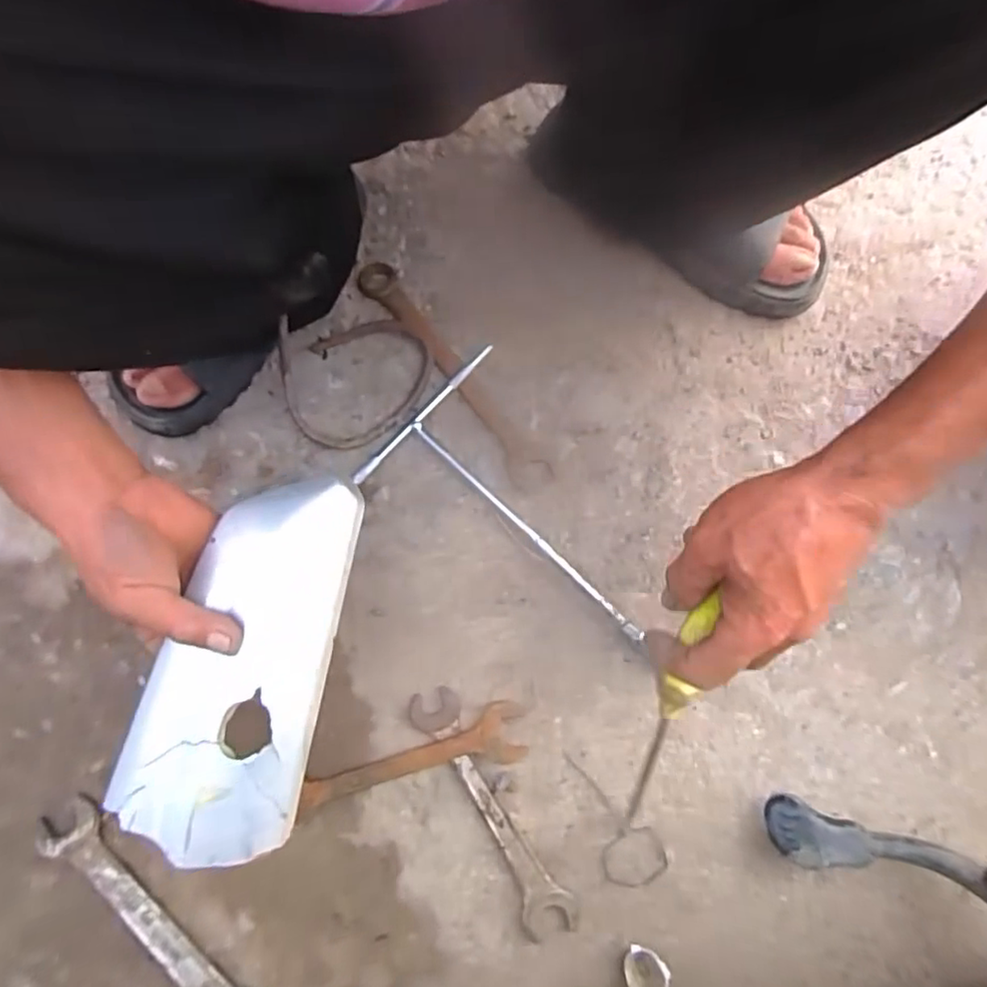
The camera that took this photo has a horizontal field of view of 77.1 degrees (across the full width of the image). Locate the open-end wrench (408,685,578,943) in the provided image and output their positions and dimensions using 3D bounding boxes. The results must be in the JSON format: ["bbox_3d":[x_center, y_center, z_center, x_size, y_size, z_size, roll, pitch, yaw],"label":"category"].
[{"bbox_3d":[-0.003,0.234,0.460,0.038,0.004,0.191,-30,80,-8],"label":"open-end wrench"}]

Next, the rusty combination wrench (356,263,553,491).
[{"bbox_3d":[-0.039,-0.106,0.534,0.033,0.009,0.253,-37,81,-9],"label":"rusty combination wrench"}]

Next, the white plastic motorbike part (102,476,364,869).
[{"bbox_3d":[-0.147,0.098,0.374,0.099,0.022,0.222,15,77,2],"label":"white plastic motorbike part"}]

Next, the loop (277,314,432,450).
[{"bbox_3d":[-0.114,-0.099,0.510,0.124,0.051,0.108,-25,79,-7],"label":"loop"}]

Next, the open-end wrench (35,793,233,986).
[{"bbox_3d":[-0.240,0.304,0.434,0.207,0.009,0.042,43,80,8],"label":"open-end wrench"}]

